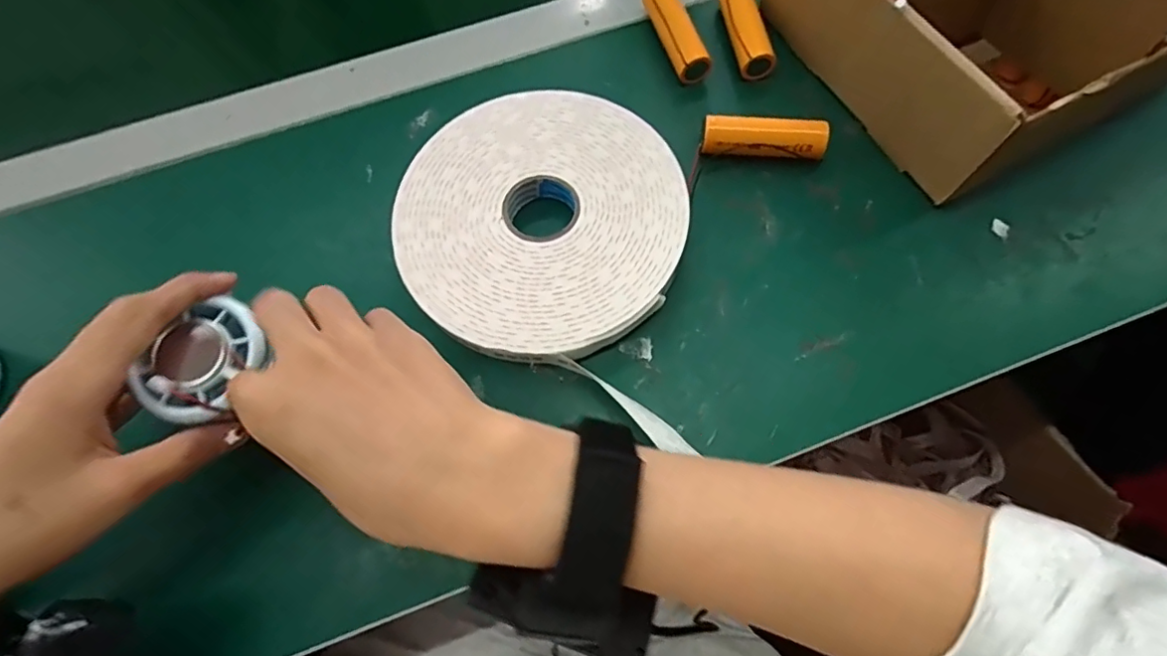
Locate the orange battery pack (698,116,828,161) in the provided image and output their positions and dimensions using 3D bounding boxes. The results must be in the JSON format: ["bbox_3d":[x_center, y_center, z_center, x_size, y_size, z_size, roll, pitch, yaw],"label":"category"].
[{"bbox_3d":[0.107,-0.111,0.341,0.072,0.023,0.017,3,69,1],"label":"orange battery pack"}]

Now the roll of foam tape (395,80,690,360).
[{"bbox_3d":[-0.023,-0.064,0.326,0.152,0.022,0.166,0,69,0],"label":"roll of foam tape"}]

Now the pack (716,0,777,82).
[{"bbox_3d":[0.106,-0.198,0.376,0.026,0.023,0.075,-5,69,-2],"label":"pack"}]

